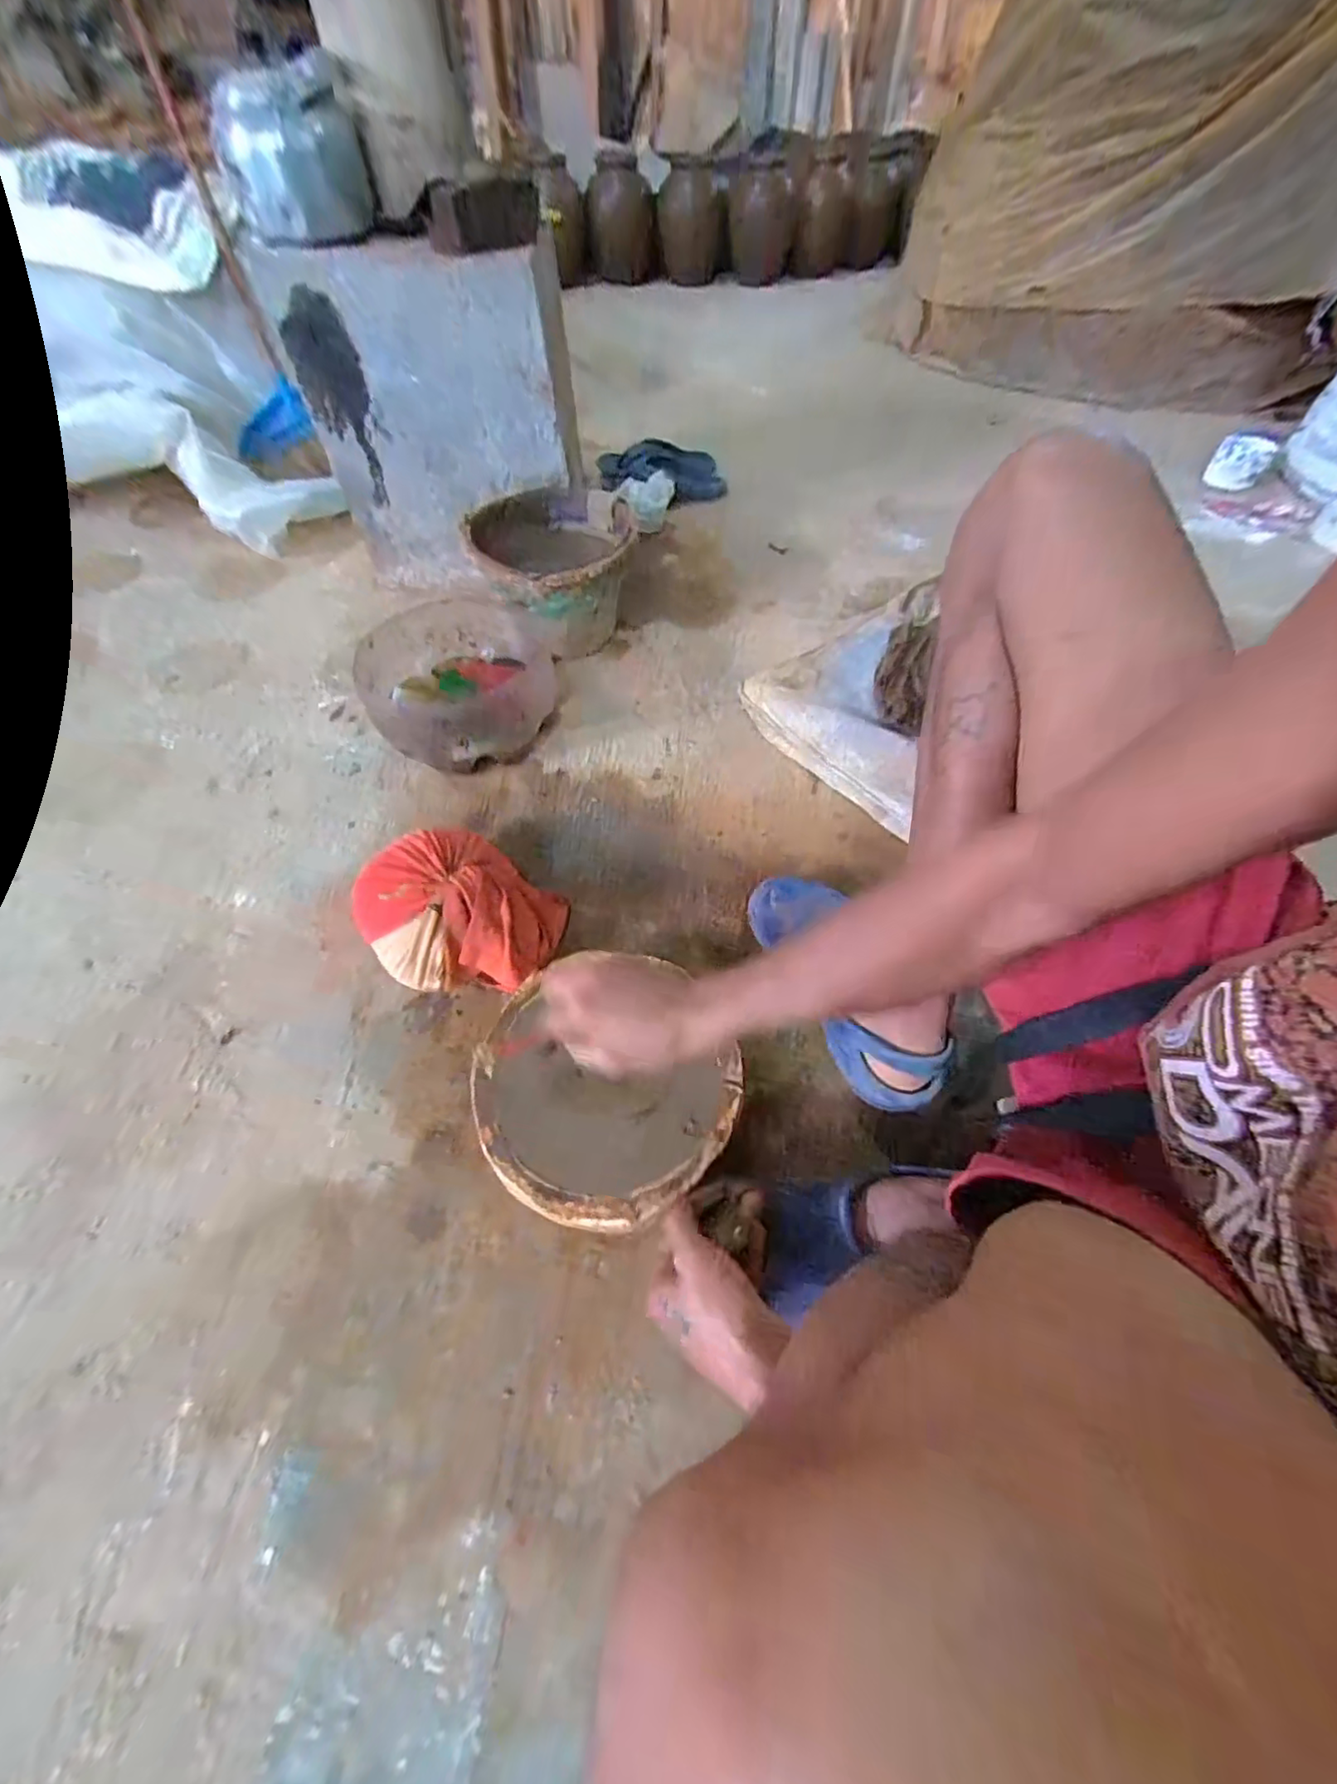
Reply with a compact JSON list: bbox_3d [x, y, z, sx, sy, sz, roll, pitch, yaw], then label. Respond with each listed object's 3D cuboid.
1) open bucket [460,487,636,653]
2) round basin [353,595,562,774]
[{"bbox_3d":[-0.178,-0.503,0.942,0.229,0.157,0.220,0,56,0],"label":"open bucket"},{"bbox_3d":[-0.276,-0.280,0.821,0.246,0.113,0.233,0,56,0],"label":"round basin"}]

